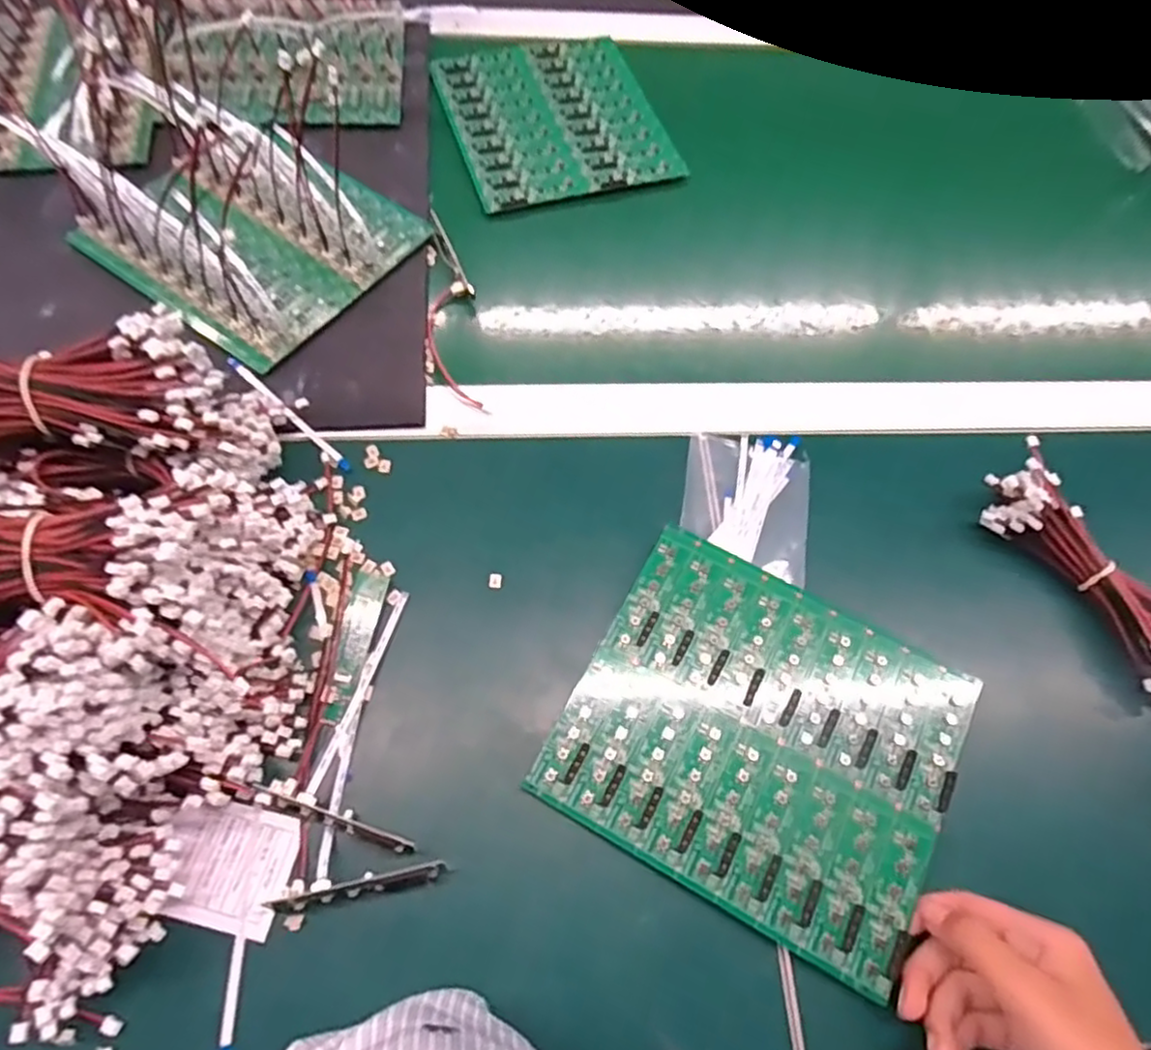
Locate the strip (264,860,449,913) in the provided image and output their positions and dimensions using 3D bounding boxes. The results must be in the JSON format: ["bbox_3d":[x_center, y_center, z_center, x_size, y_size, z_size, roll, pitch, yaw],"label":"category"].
[{"bbox_3d":[-0.104,0.175,0.329,0.083,0.021,0.009,-9,65,-8],"label":"strip"}]

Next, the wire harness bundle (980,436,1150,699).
[{"bbox_3d":[0.323,0.028,0.414,0.060,0.035,0.170,-29,69,-17],"label":"wire harness bundle"}]

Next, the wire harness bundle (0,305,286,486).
[{"bbox_3d":[-0.274,-0.060,0.374,0.188,0.070,0.088,-14,70,-11],"label":"wire harness bundle"}]

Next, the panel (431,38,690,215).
[{"bbox_3d":[-0.018,-0.352,0.588,0.171,0.010,0.188,-16,66,-11],"label":"panel"}]

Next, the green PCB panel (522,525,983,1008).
[{"bbox_3d":[0.100,0.112,0.367,0.193,0.005,0.168,27,68,10],"label":"green PCB panel"}]

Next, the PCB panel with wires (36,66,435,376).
[{"bbox_3d":[-0.257,-0.236,0.488,0.242,0.078,0.175,30,69,13],"label":"PCB panel with wires"}]

